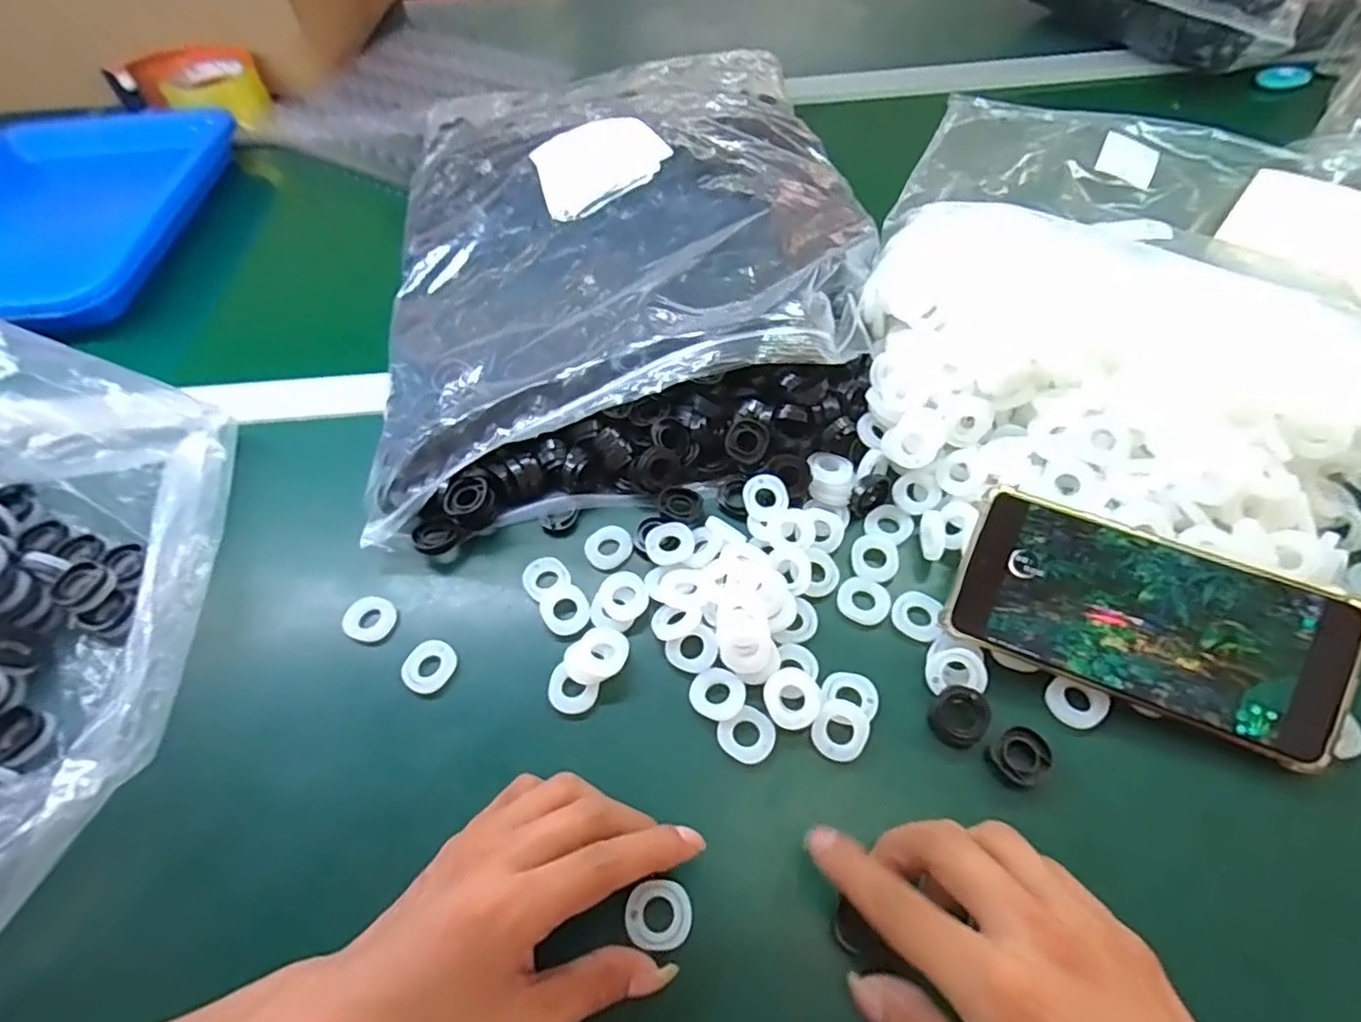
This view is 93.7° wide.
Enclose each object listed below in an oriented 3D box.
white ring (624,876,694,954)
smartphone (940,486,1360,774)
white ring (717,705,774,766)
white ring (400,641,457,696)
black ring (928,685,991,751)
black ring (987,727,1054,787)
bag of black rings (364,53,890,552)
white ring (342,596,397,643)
[{"bbox_3d":[-0.009,0.167,0.265,0.027,0.005,0.026,-2,54,2],"label":"white ring"},{"bbox_3d":[0.218,0.050,0.298,0.166,0.005,0.077,20,88,13],"label":"smartphone"},{"bbox_3d":[0.032,0.108,0.305,0.025,0.005,0.023,-2,54,2],"label":"white ring"},{"bbox_3d":[-0.132,0.081,0.334,0.025,0.005,0.027,-2,54,2],"label":"white ring"},{"bbox_3d":[0.132,0.097,0.302,0.026,0.013,0.026,-1,76,3],"label":"black ring"},{"bbox_3d":[0.156,0.112,0.293,0.024,0.007,0.022,-2,54,2],"label":"black ring"},{"bbox_3d":[-0.038,-0.168,0.440,0.324,0.106,0.361,-6,54,-1],"label":"bag of black rings"},{"bbox_3d":[-0.172,0.059,0.351,0.028,0.005,0.024,16,57,14],"label":"white ring"}]

